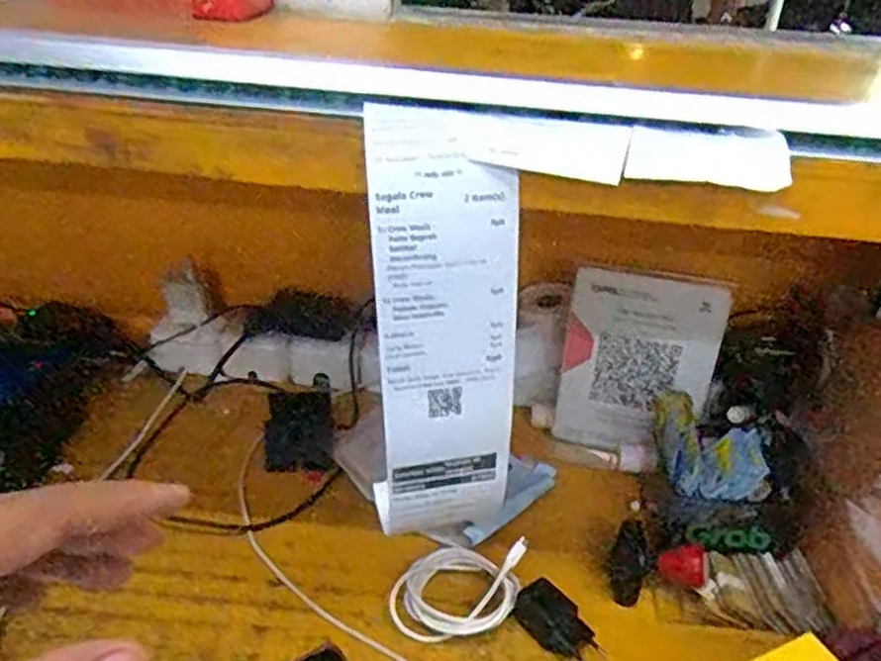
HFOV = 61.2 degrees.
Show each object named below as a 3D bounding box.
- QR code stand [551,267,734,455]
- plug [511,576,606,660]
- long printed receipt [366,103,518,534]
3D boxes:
[{"bbox_3d":[0.192,0.045,0.743,0.142,0.205,0.032,15,31,16],"label":"QR code stand"},{"bbox_3d":[0.092,0.229,0.583,0.070,0.026,0.034,29,37,35],"label":"plug"},{"bbox_3d":[0.000,0.014,0.448,0.075,0.274,0.034,-5,29,-7],"label":"long printed receipt"}]

